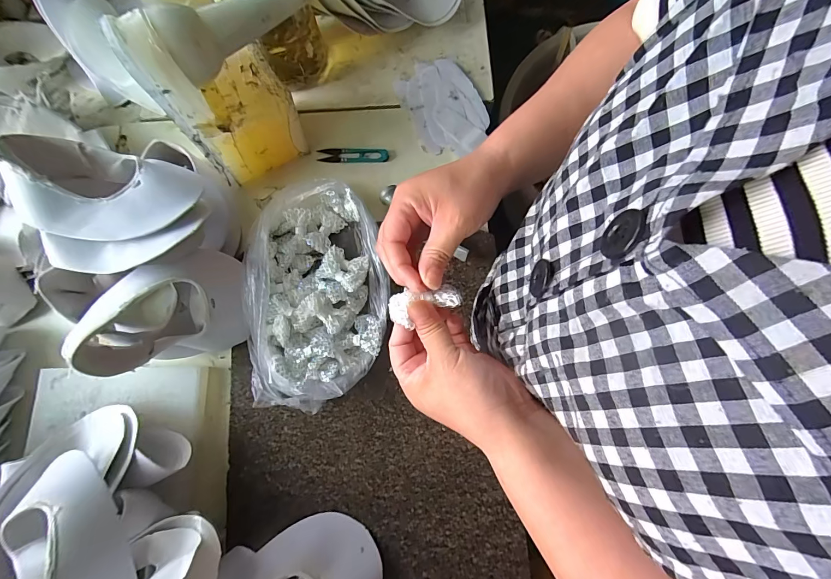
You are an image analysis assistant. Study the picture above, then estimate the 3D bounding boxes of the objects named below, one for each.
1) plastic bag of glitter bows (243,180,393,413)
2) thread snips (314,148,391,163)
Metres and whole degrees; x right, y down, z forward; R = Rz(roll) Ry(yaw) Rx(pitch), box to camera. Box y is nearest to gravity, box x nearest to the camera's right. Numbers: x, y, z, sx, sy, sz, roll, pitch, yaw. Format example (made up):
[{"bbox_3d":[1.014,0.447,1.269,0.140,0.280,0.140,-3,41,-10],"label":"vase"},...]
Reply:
[{"bbox_3d":[-0.121,-0.002,0.454,0.163,0.055,0.273,-5,77,0],"label":"plastic bag of glitter bows"},{"bbox_3d":[-0.091,-0.197,0.530,0.102,0.007,0.023,-1,77,1],"label":"thread snips"}]

